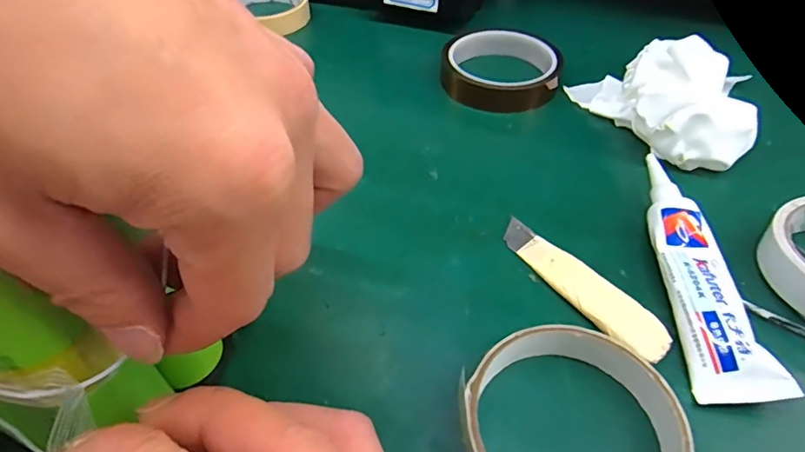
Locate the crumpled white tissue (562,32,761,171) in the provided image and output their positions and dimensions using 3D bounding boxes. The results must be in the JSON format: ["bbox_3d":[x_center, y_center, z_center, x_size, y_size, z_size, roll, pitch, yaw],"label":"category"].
[{"bbox_3d":[0.180,-0.089,0.334,0.081,0.043,0.122,-13,49,-10],"label":"crumpled white tissue"}]

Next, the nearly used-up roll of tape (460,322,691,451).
[{"bbox_3d":[0.066,0.080,0.198,0.089,0.021,0.081,0,48,0],"label":"nearly used-up roll of tape"}]

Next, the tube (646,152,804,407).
[{"bbox_3d":[0.146,0.021,0.252,0.033,0.018,0.138,1,48,2],"label":"tube"}]

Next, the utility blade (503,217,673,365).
[{"bbox_3d":[0.089,0.028,0.255,0.024,0.007,0.100,-27,53,-22],"label":"utility blade"}]

